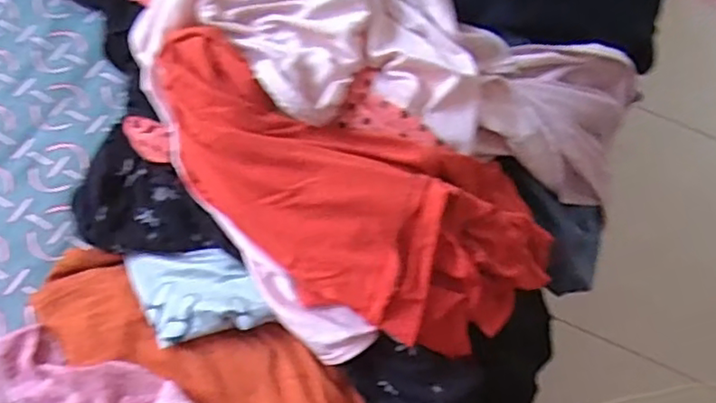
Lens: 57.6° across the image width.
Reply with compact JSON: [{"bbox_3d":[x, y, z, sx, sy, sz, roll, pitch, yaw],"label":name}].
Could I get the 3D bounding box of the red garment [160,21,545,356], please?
[{"bbox_3d":[-0.009,-0.007,0.587,0.409,0.090,0.191,29,65,-4],"label":"red garment"}]

